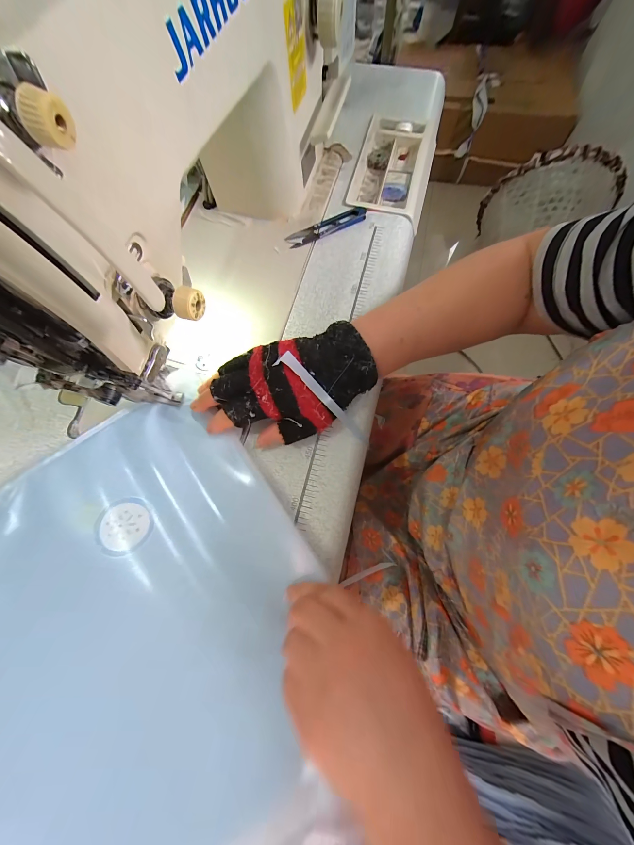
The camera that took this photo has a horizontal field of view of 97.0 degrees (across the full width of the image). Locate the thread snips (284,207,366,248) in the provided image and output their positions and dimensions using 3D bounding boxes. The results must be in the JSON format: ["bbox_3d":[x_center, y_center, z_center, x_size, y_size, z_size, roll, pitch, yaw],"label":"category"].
[{"bbox_3d":[0.012,-0.246,0.350,0.104,0.009,0.023,-26,75,-8],"label":"thread snips"}]

